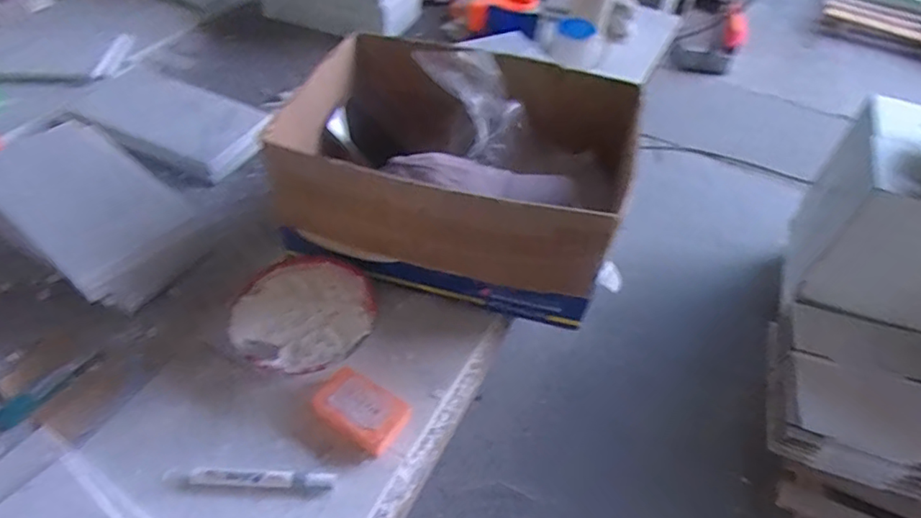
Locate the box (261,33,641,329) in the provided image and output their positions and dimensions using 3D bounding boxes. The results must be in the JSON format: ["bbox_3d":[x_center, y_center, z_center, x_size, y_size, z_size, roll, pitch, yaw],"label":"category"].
[{"bbox_3d":[0.004,-0.129,0.775,0.425,0.189,0.331,16,51,10],"label":"box"}]

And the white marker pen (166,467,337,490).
[{"bbox_3d":[-0.216,0.223,0.588,0.172,0.012,0.018,2,50,-1],"label":"white marker pen"}]

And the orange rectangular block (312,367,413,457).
[{"bbox_3d":[-0.109,0.167,0.632,0.096,0.030,0.059,27,54,19],"label":"orange rectangular block"}]

